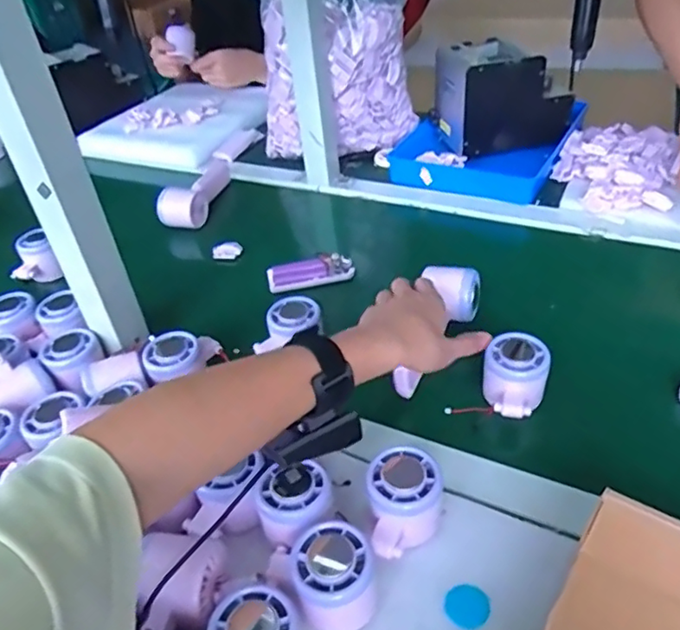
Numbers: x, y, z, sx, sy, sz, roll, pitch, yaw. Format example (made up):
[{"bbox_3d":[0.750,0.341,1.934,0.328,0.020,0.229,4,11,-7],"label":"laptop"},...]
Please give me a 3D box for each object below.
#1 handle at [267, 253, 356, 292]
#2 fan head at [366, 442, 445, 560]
[{"bbox_3d":[-0.037,-0.054,0.734,0.105,0.017,0.043,-10,39,-3],"label":"handle"},{"bbox_3d":[0.046,0.139,0.431,0.055,0.046,0.074,1,40,10],"label":"fan head"}]

